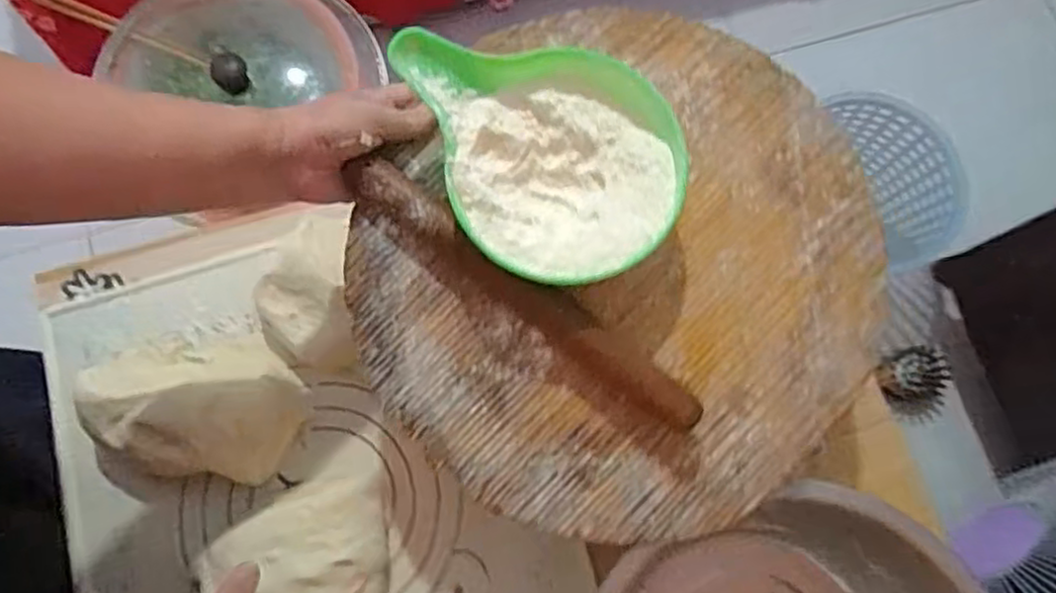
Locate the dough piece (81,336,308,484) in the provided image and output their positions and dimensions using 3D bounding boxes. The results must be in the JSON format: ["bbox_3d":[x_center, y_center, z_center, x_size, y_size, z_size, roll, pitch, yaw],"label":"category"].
[{"bbox_3d":[-0.267,0.091,0.581,0.165,0.076,0.111,4,75,3],"label":"dough piece"}]

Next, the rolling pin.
[{"bbox_3d":[-0.001,-0.002,0.463,0.263,0.039,0.029,36,79,9],"label":"rolling pin"}]

